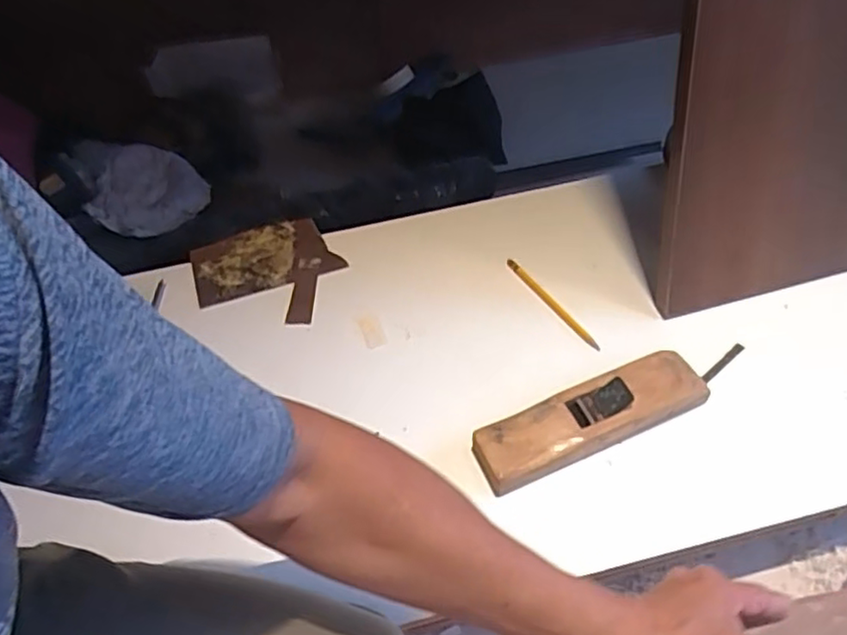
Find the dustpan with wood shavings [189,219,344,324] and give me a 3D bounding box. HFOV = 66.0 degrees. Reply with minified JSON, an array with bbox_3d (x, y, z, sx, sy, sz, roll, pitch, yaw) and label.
[{"bbox_3d":[-0.192,-0.051,0.808,0.174,0.017,0.161,-18,55,-10],"label":"dustpan with wood shavings"}]

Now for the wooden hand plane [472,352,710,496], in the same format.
[{"bbox_3d":[0.164,0.099,0.642,0.241,0.042,0.066,-19,55,-11],"label":"wooden hand plane"}]

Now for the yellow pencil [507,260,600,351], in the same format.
[{"bbox_3d":[0.148,-0.018,0.755,0.013,0.011,0.158,-31,58,-18],"label":"yellow pencil"}]

